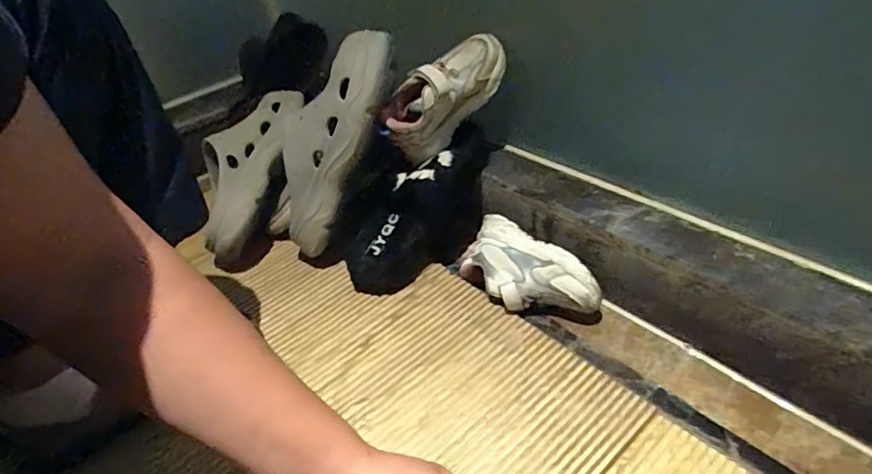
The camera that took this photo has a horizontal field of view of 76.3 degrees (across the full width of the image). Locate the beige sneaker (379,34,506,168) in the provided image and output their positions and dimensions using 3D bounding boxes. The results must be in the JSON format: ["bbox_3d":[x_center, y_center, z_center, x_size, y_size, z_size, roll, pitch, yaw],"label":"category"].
[{"bbox_3d":[0.008,-0.171,0.655,0.166,0.083,0.069,-43,43,6],"label":"beige sneaker"}]

